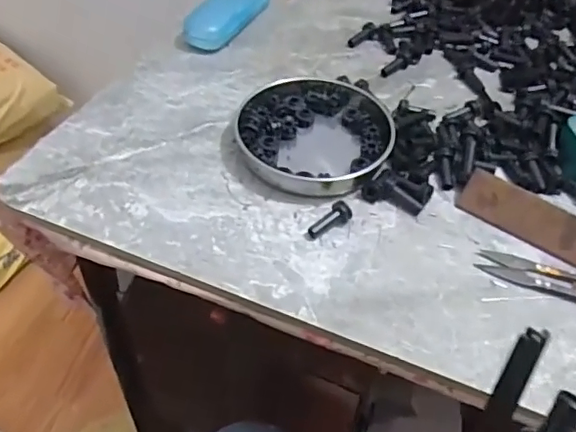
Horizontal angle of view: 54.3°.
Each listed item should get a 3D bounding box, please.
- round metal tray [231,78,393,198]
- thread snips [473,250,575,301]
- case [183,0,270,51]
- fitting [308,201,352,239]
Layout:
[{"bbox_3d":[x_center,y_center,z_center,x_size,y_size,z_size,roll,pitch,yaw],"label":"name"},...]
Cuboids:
[{"bbox_3d":[0.025,-0.079,0.514,0.133,0.025,0.136,2,48,-3],"label":"round metal tray"},{"bbox_3d":[0.205,0.048,0.426,0.117,0.009,0.029,18,49,11],"label":"thread snips"},{"bbox_3d":[-0.065,-0.240,0.650,0.046,0.029,0.153,22,50,15],"label":"case"},{"bbox_3d":[0.033,0.004,0.448,0.039,0.011,0.013,-36,58,-13],"label":"fitting"}]

